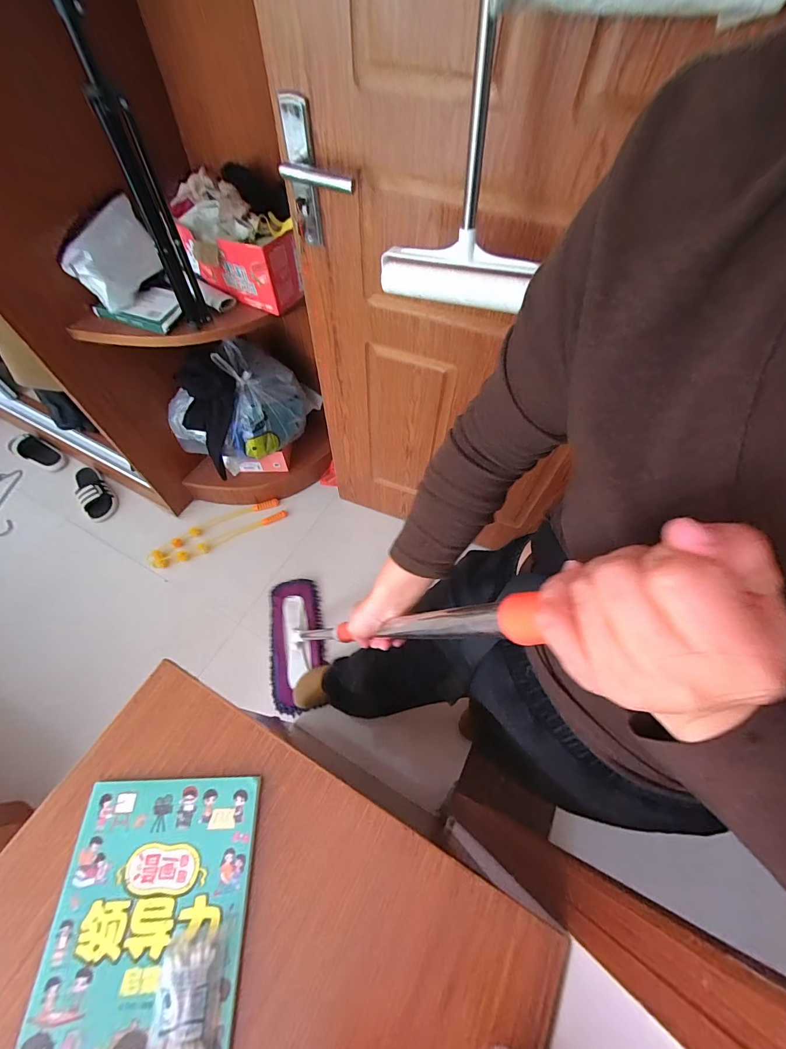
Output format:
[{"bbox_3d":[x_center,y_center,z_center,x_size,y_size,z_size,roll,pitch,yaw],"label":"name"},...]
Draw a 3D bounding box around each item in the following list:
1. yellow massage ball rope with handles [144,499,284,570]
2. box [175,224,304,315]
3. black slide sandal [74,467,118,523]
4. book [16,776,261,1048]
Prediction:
[{"bbox_3d":[-0.634,0.021,1.399,0.484,0.034,0.128,-23,64,-14],"label":"yellow massage ball rope with handles"},{"bbox_3d":[-0.347,-0.592,0.878,0.247,0.135,0.093,18,62,9],"label":"box"},{"bbox_3d":[-1.144,-0.140,1.446,0.111,0.077,0.275,-36,67,-19],"label":"black slide sandal"},{"bbox_3d":[-0.219,0.368,0.341,0.167,0.015,0.235,0,61,-2],"label":"book"}]

